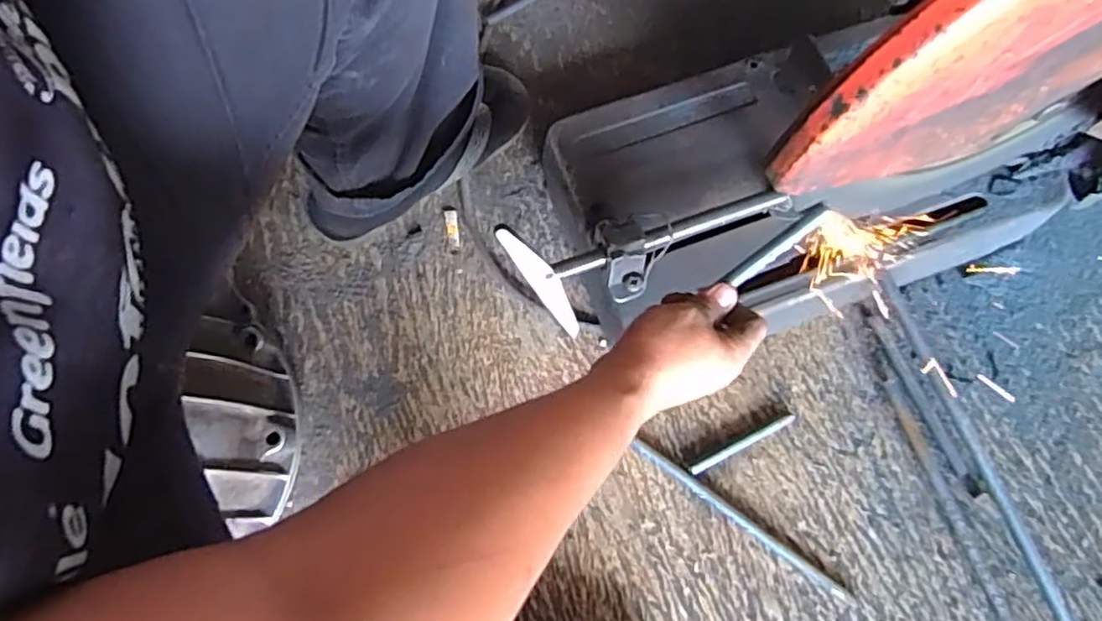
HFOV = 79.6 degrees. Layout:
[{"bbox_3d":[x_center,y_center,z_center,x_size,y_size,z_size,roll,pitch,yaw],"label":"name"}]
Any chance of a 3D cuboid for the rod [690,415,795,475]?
[{"bbox_3d":[0.178,0.125,0.618,0.109,0.013,0.010,-26,75,-5],"label":"rod"}]

